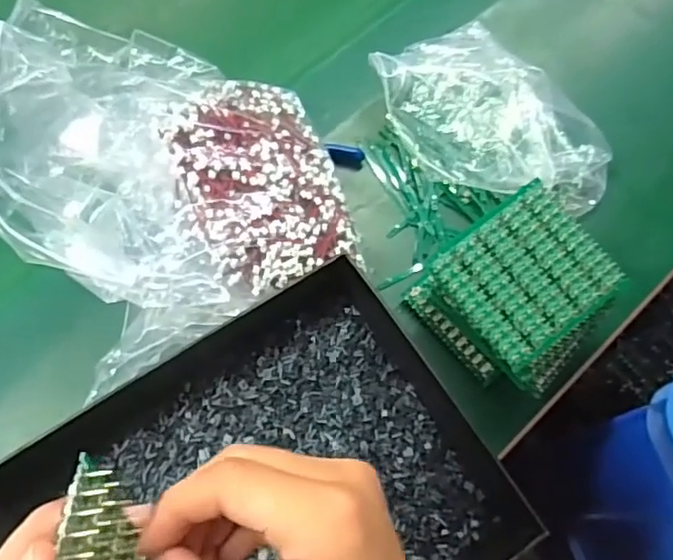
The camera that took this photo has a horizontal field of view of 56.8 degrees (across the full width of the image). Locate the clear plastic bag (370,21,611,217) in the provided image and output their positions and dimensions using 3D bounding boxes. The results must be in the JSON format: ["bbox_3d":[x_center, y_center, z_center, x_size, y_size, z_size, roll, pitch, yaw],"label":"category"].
[{"bbox_3d":[0.121,-0.117,0.461,0.134,0.040,0.177,-39,76,-14],"label":"clear plastic bag"}]

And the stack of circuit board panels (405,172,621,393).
[{"bbox_3d":[0.114,0.012,0.389,0.093,0.066,0.102,-35,75,-13],"label":"stack of circuit board panels"}]

